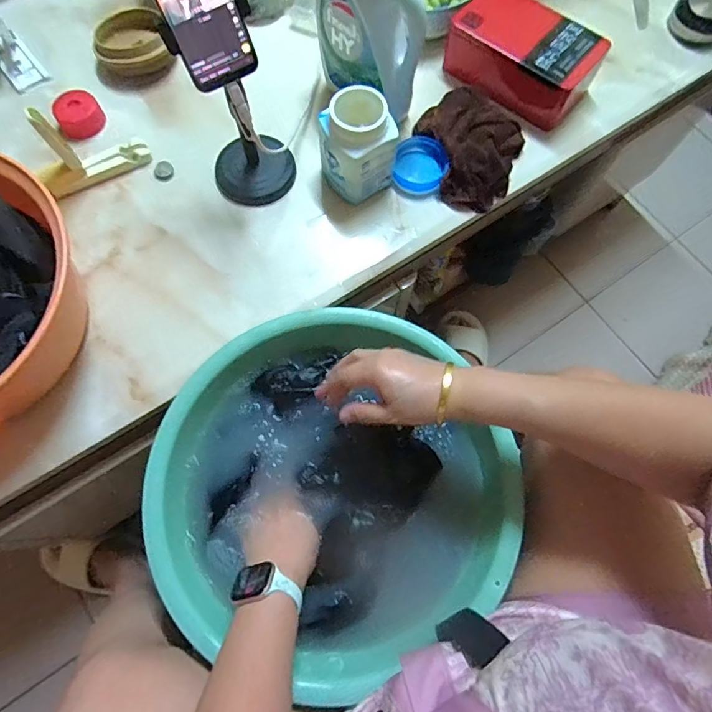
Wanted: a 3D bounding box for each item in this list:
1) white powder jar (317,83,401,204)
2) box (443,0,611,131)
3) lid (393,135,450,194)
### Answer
[{"bbox_3d":[0.003,-0.267,0.595,0.079,0.120,0.077,-35,73,-13],"label":"white powder jar"},{"bbox_3d":[0.241,-0.440,0.673,0.198,0.069,0.121,37,73,12],"label":"box"},{"bbox_3d":[0.091,-0.273,0.647,0.076,0.033,0.087,10,69,3],"label":"lid"}]

